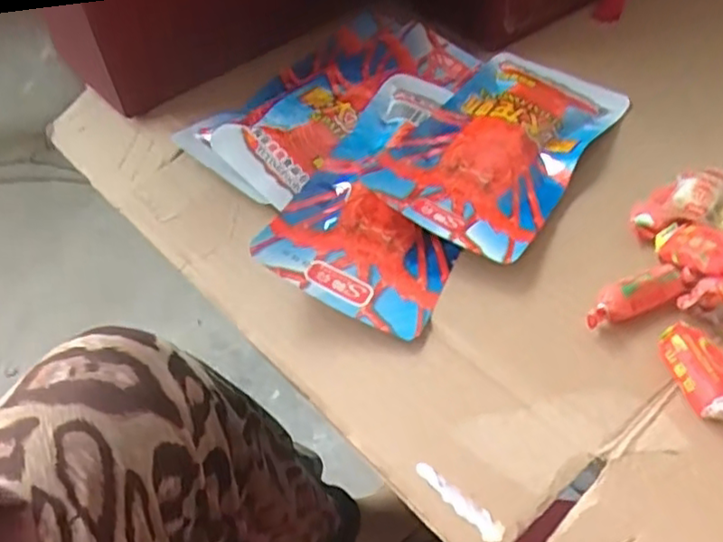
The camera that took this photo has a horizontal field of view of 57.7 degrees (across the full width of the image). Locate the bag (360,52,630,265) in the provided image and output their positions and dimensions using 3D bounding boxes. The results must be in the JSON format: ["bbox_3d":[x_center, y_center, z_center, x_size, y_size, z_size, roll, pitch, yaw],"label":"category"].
[{"bbox_3d":[0.093,-0.086,0.419,0.098,0.030,0.207,24,52,25],"label":"bag"}]

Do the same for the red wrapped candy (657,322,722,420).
[{"bbox_3d":[0.154,0.048,0.291,0.022,0.015,0.057,-11,46,-7],"label":"red wrapped candy"}]

